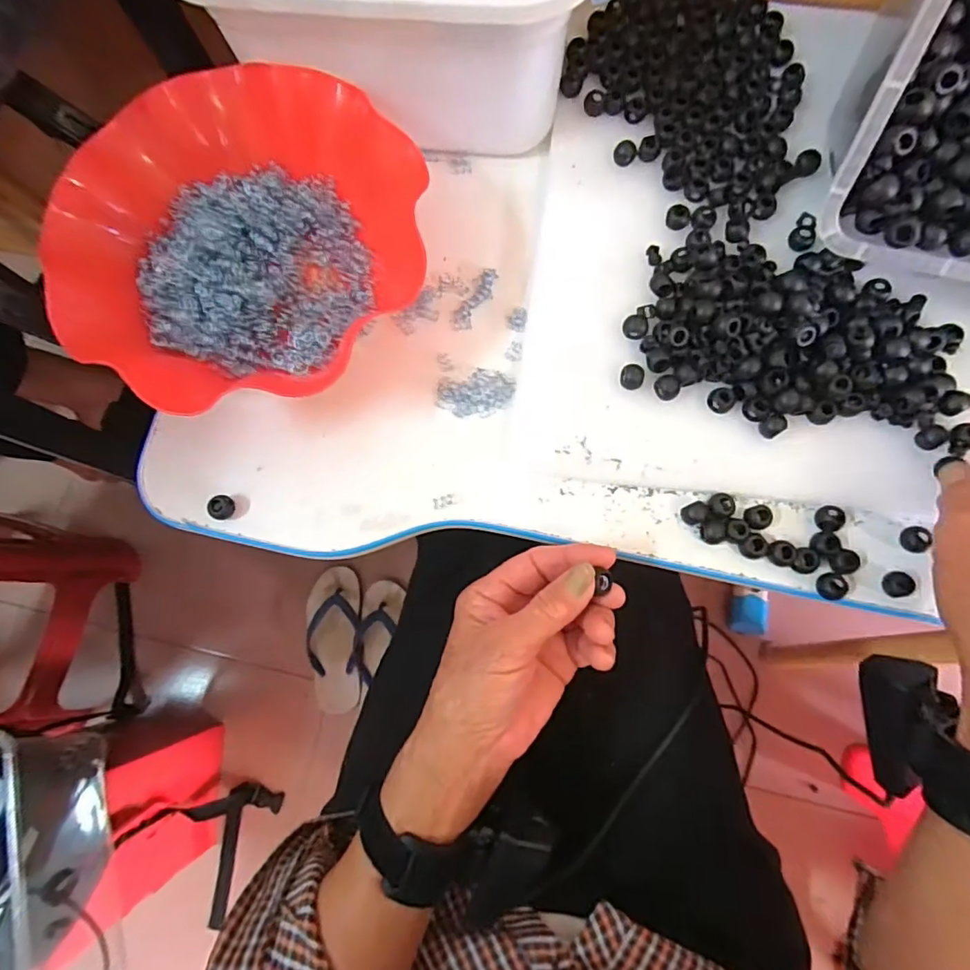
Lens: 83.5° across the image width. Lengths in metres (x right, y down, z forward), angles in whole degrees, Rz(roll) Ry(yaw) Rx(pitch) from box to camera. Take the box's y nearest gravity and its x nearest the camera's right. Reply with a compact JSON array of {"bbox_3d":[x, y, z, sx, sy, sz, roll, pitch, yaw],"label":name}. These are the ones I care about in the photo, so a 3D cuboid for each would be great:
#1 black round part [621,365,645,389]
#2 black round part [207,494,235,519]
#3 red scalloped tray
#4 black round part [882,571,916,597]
[{"bbox_3d":[0.092,-0.068,0.339,0.014,0.009,0.015,0,81,3],"label":"black round part"},{"bbox_3d":[-0.167,0.014,0.346,0.014,0.014,0.015,0,81,3],"label":"black round part"},{"bbox_3d":[-0.148,-0.150,0.346,0.220,0.057,0.212,0,81,3],"label":"red scalloped tray"},{"bbox_3d":[0.238,0.057,0.314,0.015,0.006,0.015,0,81,3],"label":"black round part"}]

